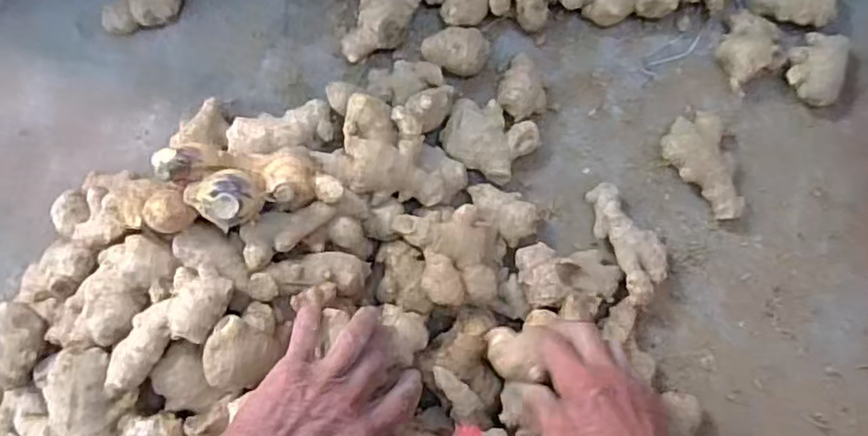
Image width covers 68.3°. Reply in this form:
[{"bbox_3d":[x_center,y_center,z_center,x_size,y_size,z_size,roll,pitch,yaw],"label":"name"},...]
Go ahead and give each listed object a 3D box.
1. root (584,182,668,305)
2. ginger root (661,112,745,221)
[{"bbox_3d":[0.183,0.021,0.598,0.054,0.036,0.118,-20,77,-4],"label":"root"},{"bbox_3d":[0.256,-0.049,0.610,0.070,0.038,0.107,-12,77,-2],"label":"ginger root"}]

